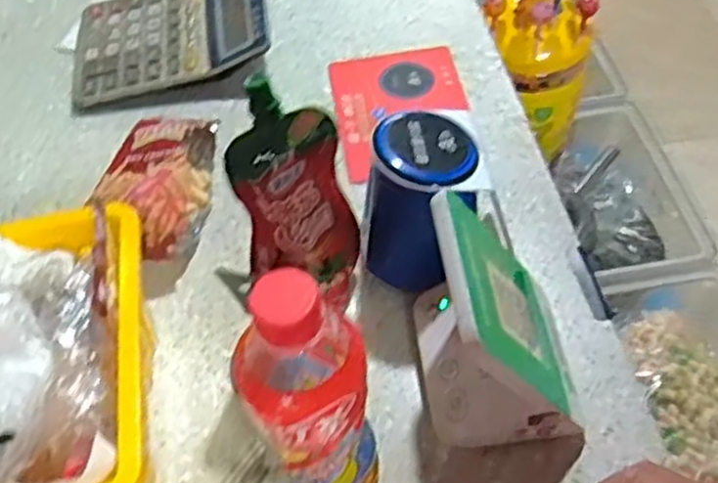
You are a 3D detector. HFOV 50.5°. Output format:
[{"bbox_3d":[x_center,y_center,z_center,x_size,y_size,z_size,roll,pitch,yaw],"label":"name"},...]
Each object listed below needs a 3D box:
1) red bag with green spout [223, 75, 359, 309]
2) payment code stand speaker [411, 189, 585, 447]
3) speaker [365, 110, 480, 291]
[{"bbox_3d":[-0.039,-0.019,0.497,0.073,0.200,0.032,-13,53,-5],"label":"red bag with green spout"},{"bbox_3d":[0.087,0.049,0.473,0.097,0.145,0.114,-5,53,1],"label":"payment code stand speaker"},{"bbox_3d":[0.046,-0.028,0.548,0.076,0.122,0.080,-2,53,3],"label":"speaker"}]

